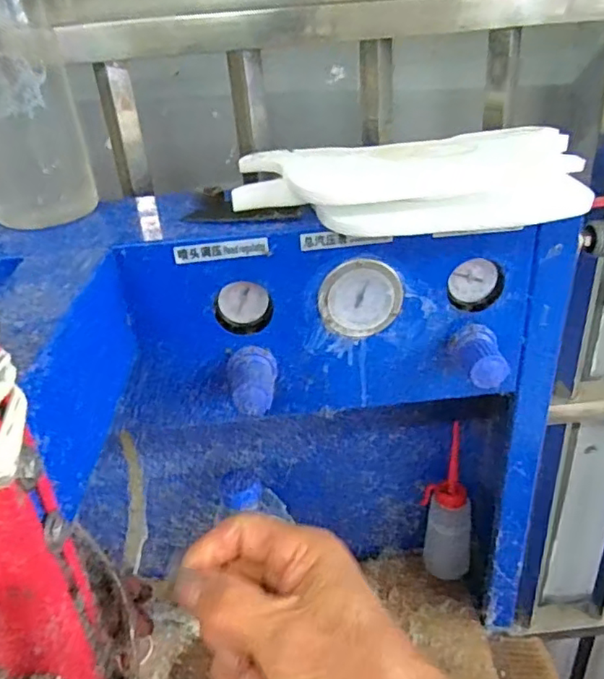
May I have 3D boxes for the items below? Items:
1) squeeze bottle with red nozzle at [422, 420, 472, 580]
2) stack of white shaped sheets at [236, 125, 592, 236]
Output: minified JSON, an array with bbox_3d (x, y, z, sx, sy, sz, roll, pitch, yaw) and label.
[{"bbox_3d":[0.158,0.183,0.617,0.046,0.173,0.046,-3,30,2],"label":"squeeze bottle with red nozzle"},{"bbox_3d":[0.080,-0.116,0.409,0.235,0.039,0.126,1,30,8],"label":"stack of white shaped sheets"}]

